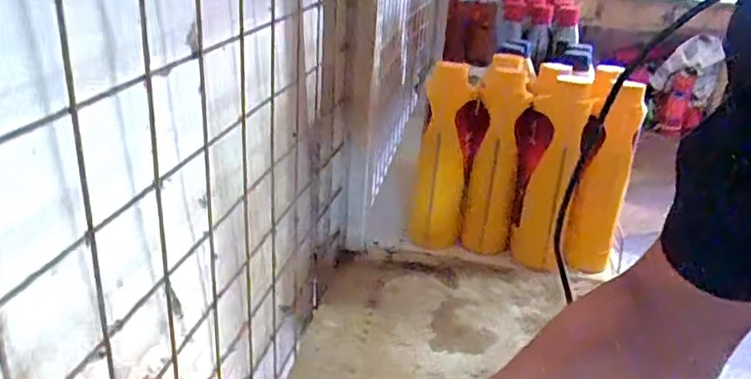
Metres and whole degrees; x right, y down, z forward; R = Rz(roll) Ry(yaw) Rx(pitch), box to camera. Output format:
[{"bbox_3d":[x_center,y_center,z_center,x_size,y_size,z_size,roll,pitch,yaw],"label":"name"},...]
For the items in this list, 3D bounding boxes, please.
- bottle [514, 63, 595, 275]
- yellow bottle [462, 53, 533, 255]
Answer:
[{"bbox_3d":[0.226,-0.026,0.789,0.067,0.242,0.103,8,24,12],"label":"bottle"},{"bbox_3d":[0.162,-0.040,0.801,0.070,0.247,0.091,6,24,8],"label":"yellow bottle"}]

